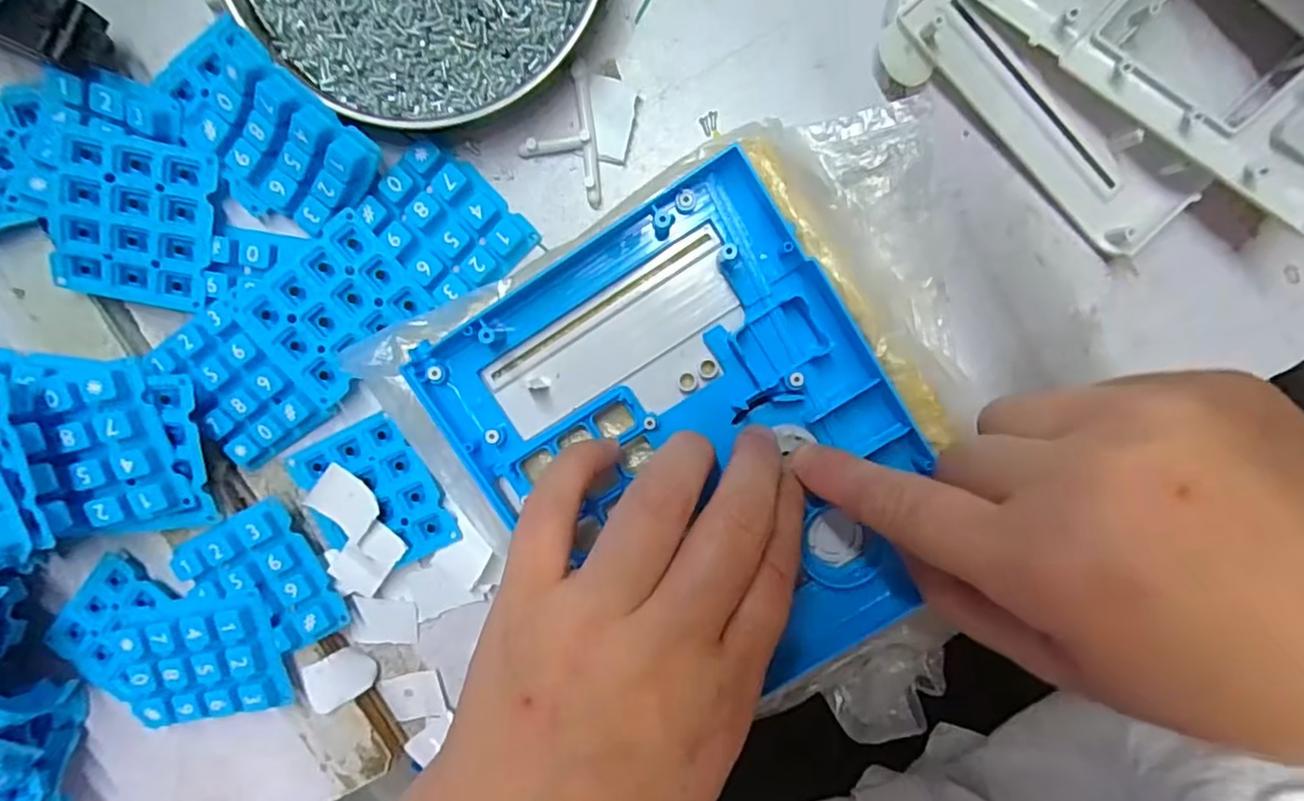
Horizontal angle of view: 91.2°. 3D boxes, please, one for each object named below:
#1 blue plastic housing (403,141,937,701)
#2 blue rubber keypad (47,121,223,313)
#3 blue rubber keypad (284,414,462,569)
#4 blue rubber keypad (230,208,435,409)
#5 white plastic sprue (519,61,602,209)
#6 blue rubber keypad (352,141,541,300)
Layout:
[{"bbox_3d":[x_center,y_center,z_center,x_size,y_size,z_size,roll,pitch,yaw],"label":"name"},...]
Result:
[{"bbox_3d":[0.017,0.020,0.222,0.134,0.019,0.166,-30,97,4],"label":"blue plastic housing"},{"bbox_3d":[-0.193,-0.067,0.237,0.048,0.009,0.061,15,98,-2],"label":"blue rubber keypad"},{"bbox_3d":[-0.113,0.040,0.258,0.049,0.007,0.059,-27,97,4],"label":"blue rubber keypad"},{"bbox_3d":[-0.121,-0.036,0.243,0.058,0.008,0.048,-40,96,6],"label":"blue rubber keypad"},{"bbox_3d":[-0.036,-0.099,0.242,0.027,0.005,0.052,-6,98,1],"label":"white plastic sprue"},{"bbox_3d":[-0.079,-0.067,0.245,0.045,0.009,0.057,-45,96,6],"label":"blue rubber keypad"}]

